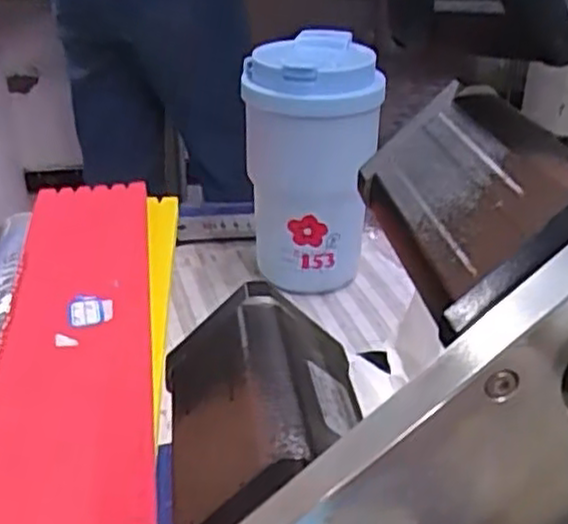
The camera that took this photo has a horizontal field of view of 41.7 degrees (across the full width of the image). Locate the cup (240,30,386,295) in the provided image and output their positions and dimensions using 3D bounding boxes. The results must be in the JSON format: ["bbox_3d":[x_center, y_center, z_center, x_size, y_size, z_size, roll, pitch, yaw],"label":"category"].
[{"bbox_3d":[0.018,-0.061,0.487,0.078,0.152,0.076,0,29,0],"label":"cup"}]

